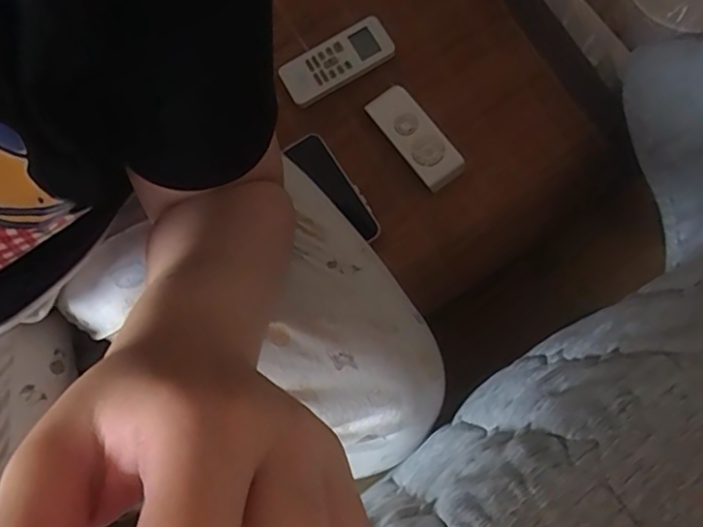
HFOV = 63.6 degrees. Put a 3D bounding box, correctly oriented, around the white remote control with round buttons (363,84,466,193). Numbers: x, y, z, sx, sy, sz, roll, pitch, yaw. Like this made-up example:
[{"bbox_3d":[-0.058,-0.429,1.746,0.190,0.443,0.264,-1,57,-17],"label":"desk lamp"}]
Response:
[{"bbox_3d":[0.070,-0.142,0.627,0.049,0.021,0.127,-35,80,-6],"label":"white remote control with round buttons"}]

